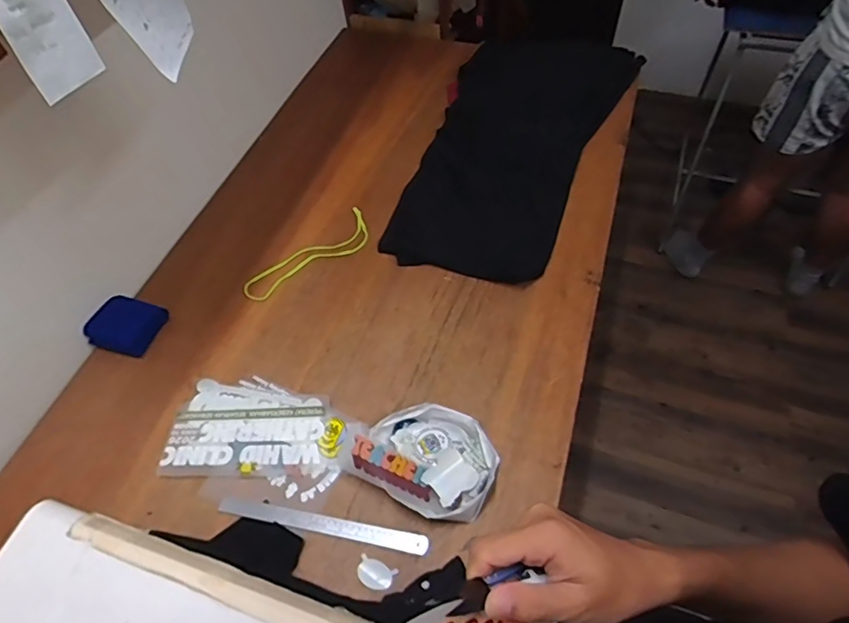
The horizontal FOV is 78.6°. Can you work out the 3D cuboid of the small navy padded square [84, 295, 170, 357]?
[{"bbox_3d":[-0.583,0.026,1.012,0.118,0.041,0.110,15,58,13],"label":"small navy padded square"}]

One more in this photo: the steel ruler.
[{"bbox_3d":[-0.157,0.328,0.800,0.329,0.004,0.026,9,54,8],"label":"steel ruler"}]

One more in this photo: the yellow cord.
[{"bbox_3d":[-0.241,-0.117,1.104,0.308,0.004,0.102,-35,61,-19],"label":"yellow cord"}]

